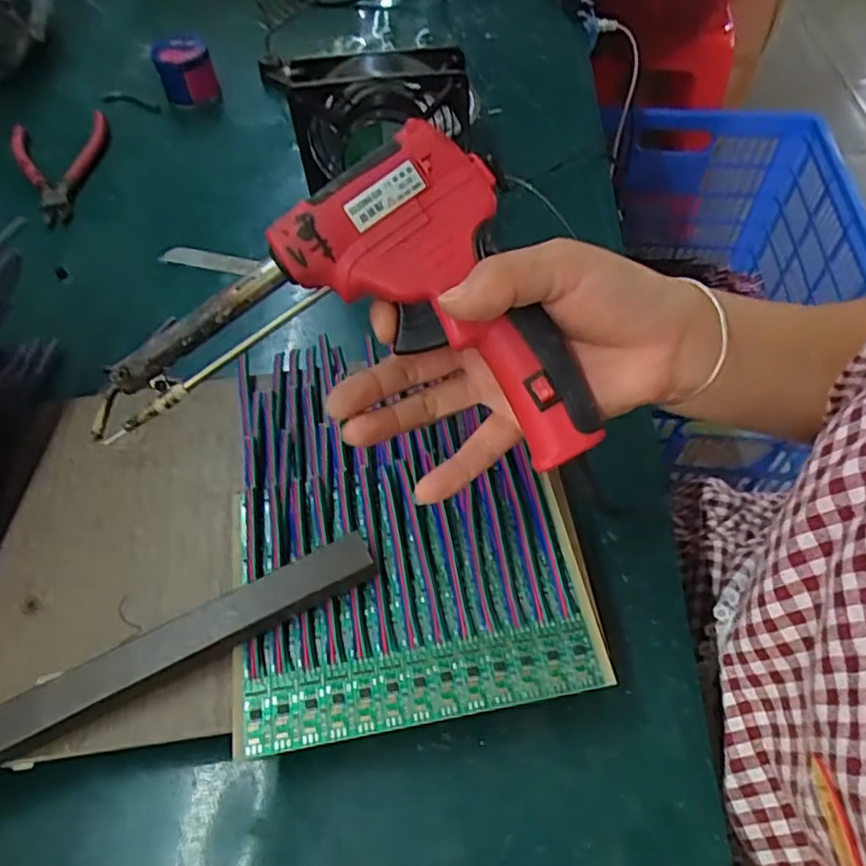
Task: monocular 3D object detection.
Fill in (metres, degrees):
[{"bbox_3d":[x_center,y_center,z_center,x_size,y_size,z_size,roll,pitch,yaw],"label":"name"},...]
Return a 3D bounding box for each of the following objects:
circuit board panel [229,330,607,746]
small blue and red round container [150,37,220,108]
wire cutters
[{"bbox_3d":[-0.021,0.033,0.343,0.153,0.018,0.219,-9,52,-5],"label":"circuit board panel"},{"bbox_3d":[-0.237,-0.347,0.632,0.051,0.050,0.048,-1,52,1],"label":"small blue and red round container"},{"bbox_3d":[-0.323,-0.240,0.588,0.082,0.013,0.165,-23,55,-15],"label":"wire cutters"}]

